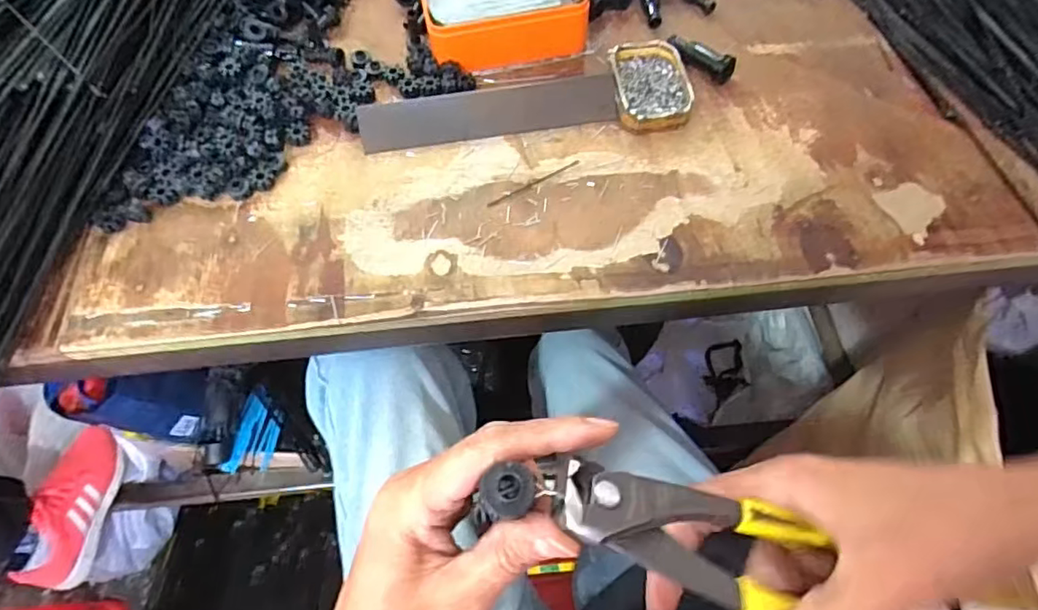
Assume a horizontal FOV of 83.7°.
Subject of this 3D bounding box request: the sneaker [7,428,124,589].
[{"bbox_3d":[-0.701,0.315,0.909,0.085,0.109,0.229,10,63,6],"label":"sneaker"}]

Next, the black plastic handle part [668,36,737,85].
[{"bbox_3d":[0.163,-0.223,0.522,0.016,0.024,0.066,-40,68,-18],"label":"black plastic handle part"}]

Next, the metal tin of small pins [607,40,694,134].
[{"bbox_3d":[0.112,-0.189,0.502,0.062,0.025,0.093,-9,62,-4],"label":"metal tin of small pins"}]

